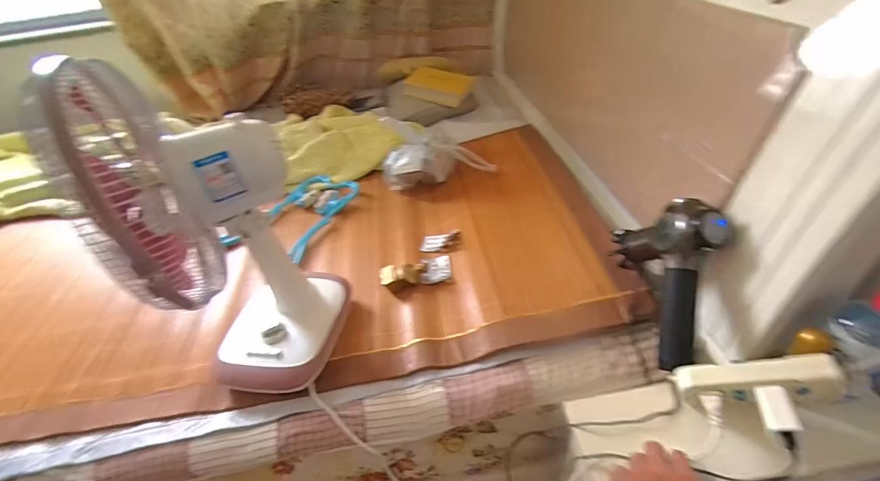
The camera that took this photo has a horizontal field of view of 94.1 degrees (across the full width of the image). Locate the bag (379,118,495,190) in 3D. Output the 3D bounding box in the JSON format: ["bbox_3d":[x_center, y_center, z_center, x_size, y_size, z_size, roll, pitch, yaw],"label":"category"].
[{"bbox_3d":[-0.020,-0.273,1.112,0.283,0.178,0.140,-12,41,-6],"label":"bag"}]

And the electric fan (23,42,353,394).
[{"bbox_3d":[-0.311,-0.009,0.623,0.232,0.504,0.299,-25,44,-20],"label":"electric fan"}]

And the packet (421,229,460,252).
[{"bbox_3d":[0.001,0.001,0.954,0.092,0.013,0.047,-10,41,-3],"label":"packet"}]

